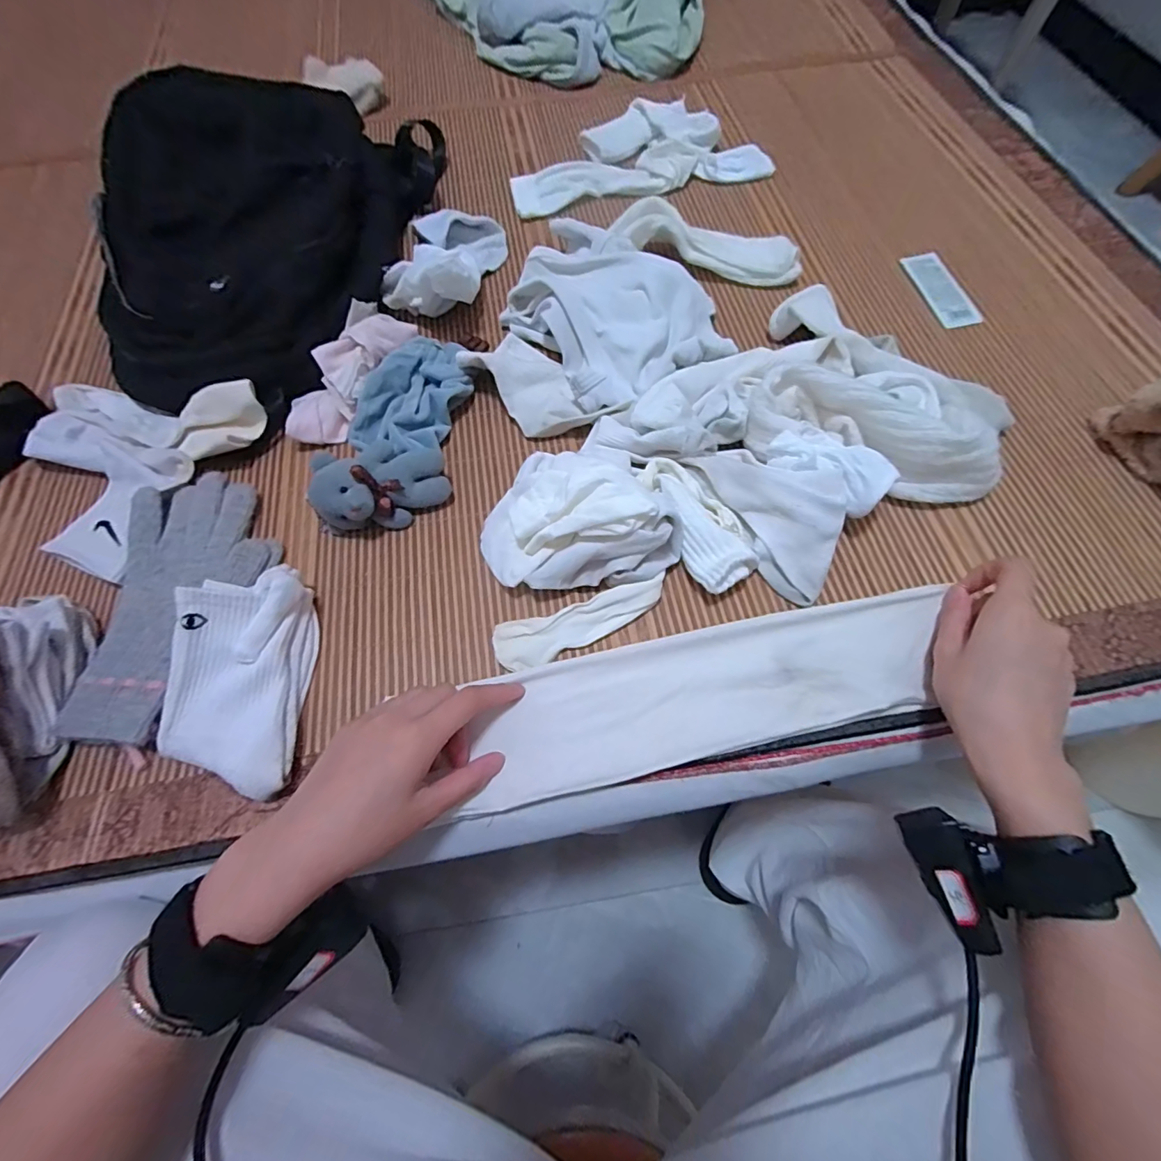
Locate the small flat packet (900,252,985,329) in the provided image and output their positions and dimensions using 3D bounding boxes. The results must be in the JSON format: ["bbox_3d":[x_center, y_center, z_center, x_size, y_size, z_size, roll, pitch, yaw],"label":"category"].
[{"bbox_3d":[0.378,-0.307,0.518,0.040,0.007,0.107,-9,67,-3],"label":"small flat packet"}]

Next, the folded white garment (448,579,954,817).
[{"bbox_3d":[0.089,0.074,0.345,0.335,0.015,0.093,-15,67,-2],"label":"folded white garment"}]

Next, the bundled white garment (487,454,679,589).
[{"bbox_3d":[-0.009,-0.039,0.368,0.137,0.066,0.106,40,73,16],"label":"bundled white garment"}]

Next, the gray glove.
[{"bbox_3d":[-0.309,0.011,0.385,0.116,0.026,0.216,-1,67,1],"label":"gray glove"}]

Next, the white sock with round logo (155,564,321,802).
[{"bbox_3d":[-0.242,0.065,0.342,0.086,0.050,0.147,-5,67,-1],"label":"white sock with round logo"}]

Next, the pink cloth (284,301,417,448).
[{"bbox_3d":[-0.216,-0.193,0.456,0.067,0.044,0.149,28,85,12],"label":"pink cloth"}]

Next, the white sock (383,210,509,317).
[{"bbox_3d":[-0.146,-0.346,0.514,0.108,0.056,0.173,7,67,4],"label":"white sock"}]

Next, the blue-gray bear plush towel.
[{"bbox_3d":[-0.153,-0.137,0.432,0.098,0.041,0.208,10,68,5],"label":"blue-gray bear plush towel"}]

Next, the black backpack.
[{"bbox_3d":[-0.366,-0.381,0.524,0.336,0.072,0.450,14,68,7],"label":"black backpack"}]

